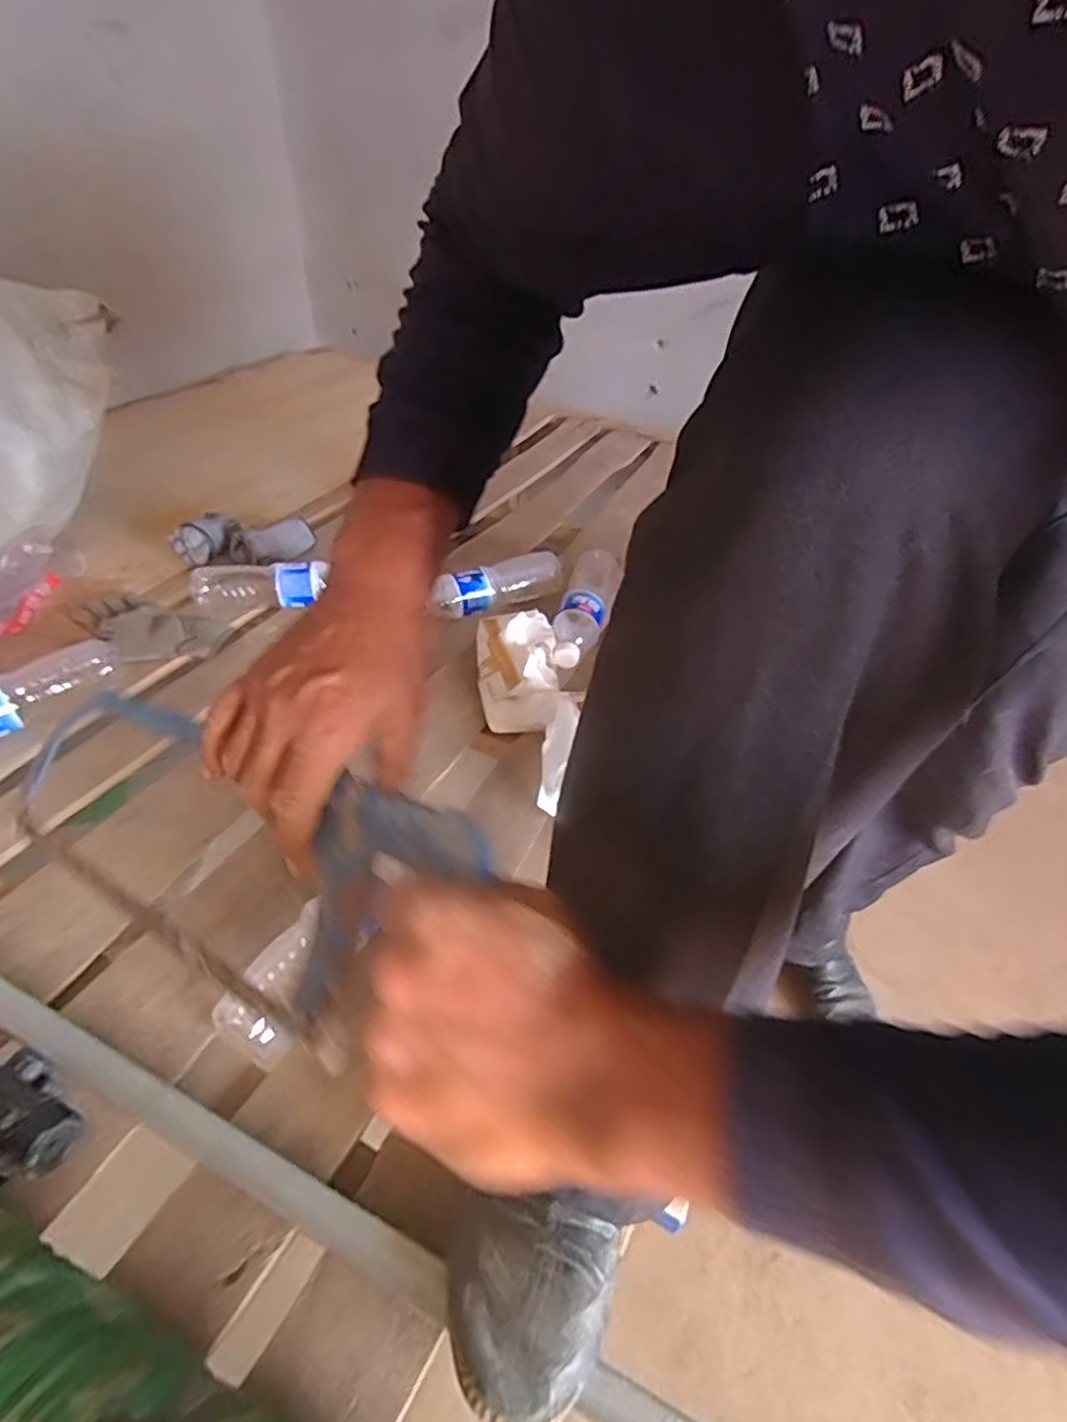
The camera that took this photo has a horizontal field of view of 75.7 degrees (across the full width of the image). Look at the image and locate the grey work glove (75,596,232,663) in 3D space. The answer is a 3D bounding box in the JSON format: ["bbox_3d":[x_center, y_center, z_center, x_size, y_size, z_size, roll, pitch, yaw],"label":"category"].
[{"bbox_3d":[-0.535,-0.108,0.941,0.214,0.023,0.120,12,43,10],"label":"grey work glove"}]

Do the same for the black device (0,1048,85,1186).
[{"bbox_3d":[-0.369,0.286,0.482,0.101,0.050,0.068,21,45,19],"label":"black device"}]

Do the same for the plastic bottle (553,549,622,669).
[{"bbox_3d":[0.070,-0.140,0.956,0.071,0.054,0.245,12,43,9],"label":"plastic bottle"}]

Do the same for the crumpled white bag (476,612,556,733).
[{"bbox_3d":[-0.020,-0.056,0.847,0.095,0.071,0.170,1,42,-2],"label":"crumpled white bag"}]

